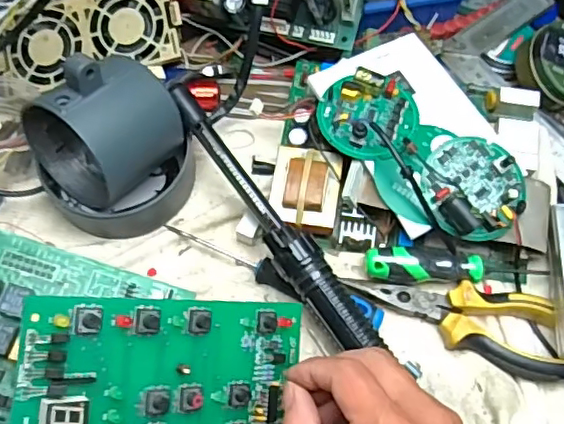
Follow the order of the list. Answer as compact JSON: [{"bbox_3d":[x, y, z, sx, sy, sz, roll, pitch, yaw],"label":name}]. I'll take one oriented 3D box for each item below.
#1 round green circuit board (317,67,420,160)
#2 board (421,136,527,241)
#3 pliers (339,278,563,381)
[{"bbox_3d":[0.062,-0.069,0.420,0.069,0.024,0.063,1,64,-3],"label":"round green circuit board"},{"bbox_3d":[0.134,-0.017,0.408,0.067,0.020,0.071,1,64,-3],"label":"board"},{"bbox_3d":[0.117,0.071,0.394,0.143,0.014,0.053,12,64,2],"label":"pliers"}]

